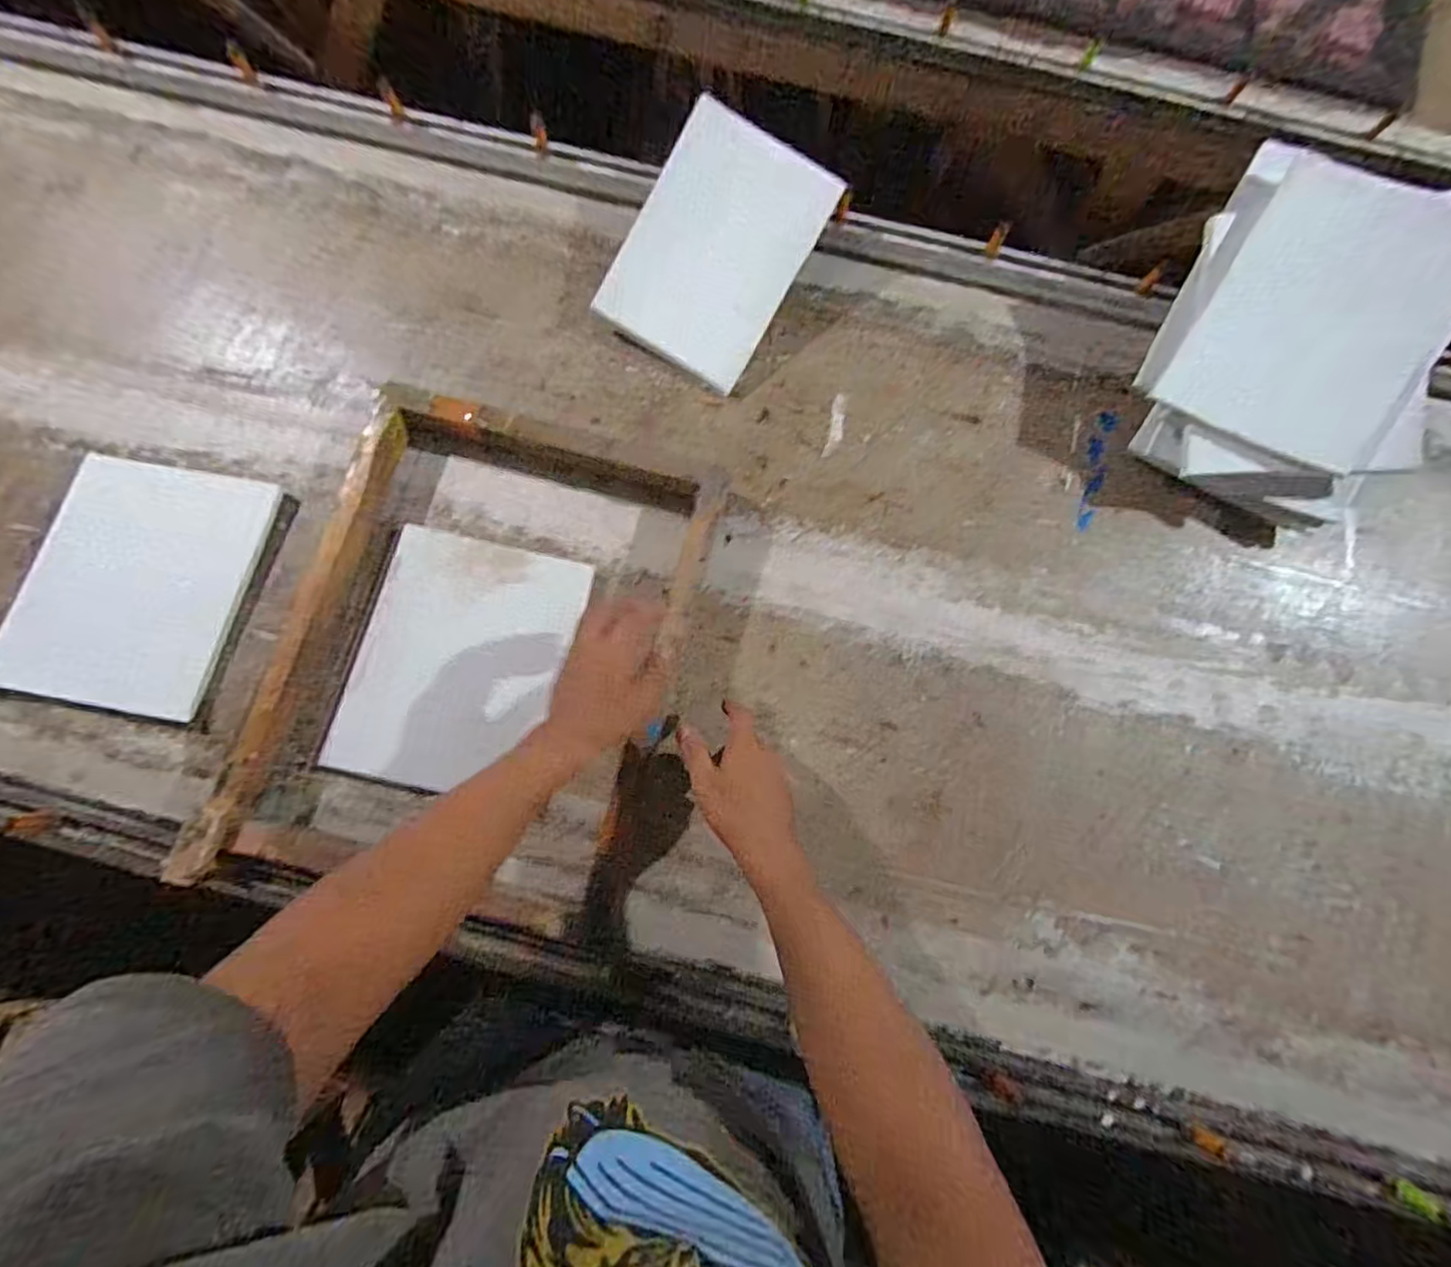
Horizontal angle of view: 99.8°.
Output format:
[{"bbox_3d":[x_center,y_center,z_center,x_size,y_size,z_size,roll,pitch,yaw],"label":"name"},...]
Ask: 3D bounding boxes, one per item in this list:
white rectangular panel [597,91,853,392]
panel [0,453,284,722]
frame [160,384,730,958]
[{"bbox_3d":[-0.012,-0.448,0.718,0.194,0.015,0.260,31,103,-3],"label":"white rectangular panel"},{"bbox_3d":[-0.649,-0.058,0.670,0.227,0.012,0.272,12,80,1],"label":"panel"},{"bbox_3d":[-0.250,0.005,0.637,0.410,0.067,0.485,12,80,1],"label":"frame"}]

